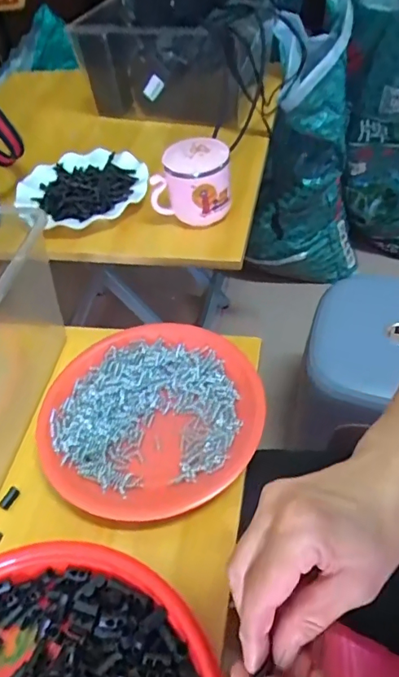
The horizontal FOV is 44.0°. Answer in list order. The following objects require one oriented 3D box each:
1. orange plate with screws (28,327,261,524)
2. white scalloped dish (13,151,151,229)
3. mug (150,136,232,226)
[{"bbox_3d":[-0.043,0.066,0.442,0.194,0.026,0.180,-4,48,4],"label":"orange plate with screws"},{"bbox_3d":[-0.162,-0.219,0.702,0.166,0.028,0.180,-4,48,4],"label":"white scalloped dish"},{"bbox_3d":[-0.006,-0.199,0.622,0.092,0.078,0.071,16,53,21],"label":"mug"}]

